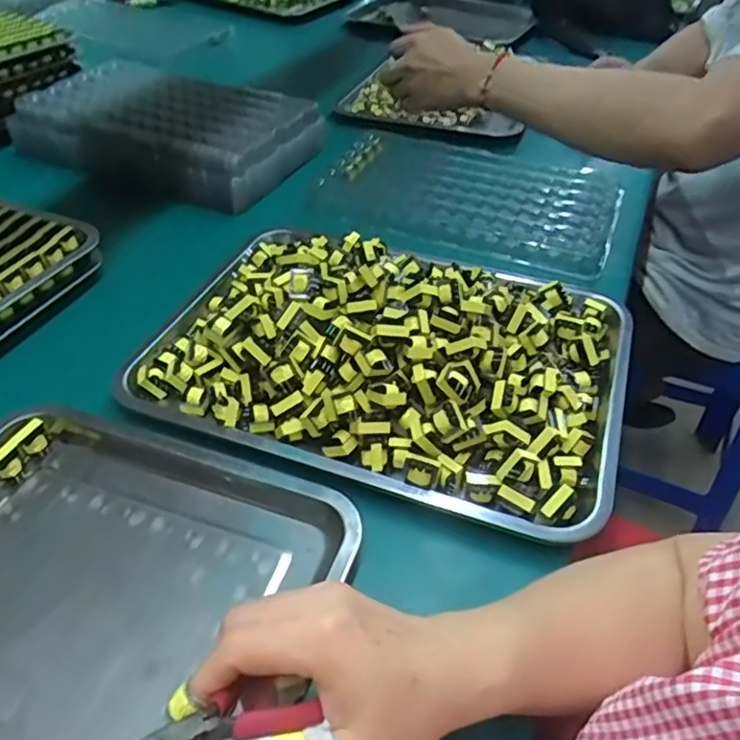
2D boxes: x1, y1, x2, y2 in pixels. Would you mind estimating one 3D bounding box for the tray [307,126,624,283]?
[{"bbox_3d":[0.116,-0.224,0.779,0.365,0.030,0.235,17,45,15],"label":"tray"}]

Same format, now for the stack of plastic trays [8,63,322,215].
[{"bbox_3d":[-0.264,-0.328,0.833,0.369,0.058,0.222,16,45,14],"label":"stack of plastic trays"}]

